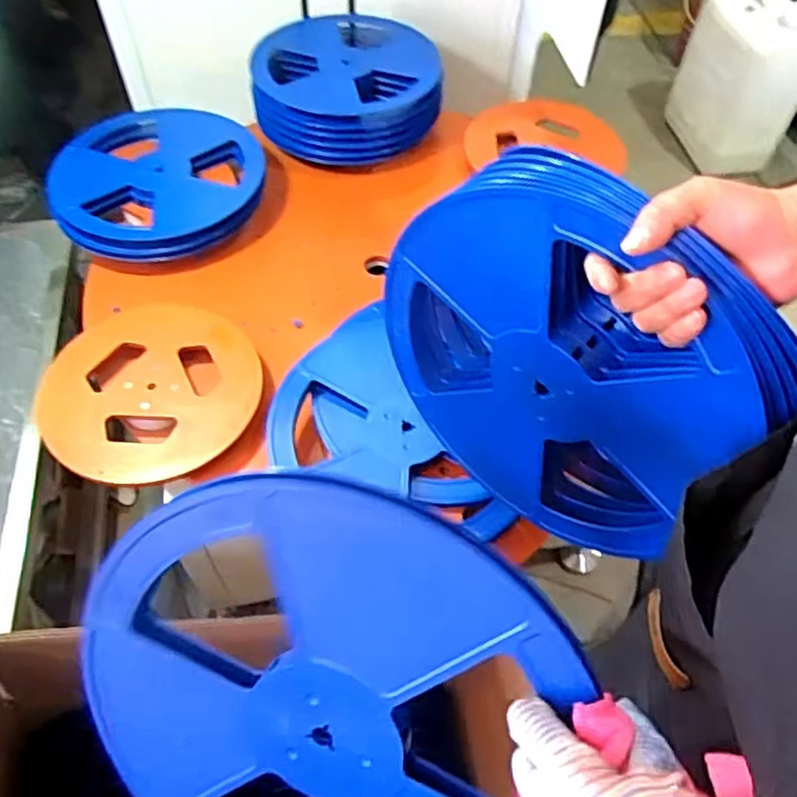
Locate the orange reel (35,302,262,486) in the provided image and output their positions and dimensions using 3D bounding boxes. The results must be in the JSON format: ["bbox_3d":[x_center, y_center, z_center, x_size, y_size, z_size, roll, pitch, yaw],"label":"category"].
[{"bbox_3d":[-0.313,-0.015,0.870,0.263,0.030,0.250,1,55,-2],"label":"orange reel"}]

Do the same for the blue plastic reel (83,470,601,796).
[{"bbox_3d":[-0.055,0.192,0.405,0.283,0.314,0.013,12,19,12],"label":"blue plastic reel"}]

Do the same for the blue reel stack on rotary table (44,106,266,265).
[{"bbox_3d":[-0.376,-0.355,1.080,0.320,0.052,0.316,-10,56,-10],"label":"blue reel stack on rotary table"}]

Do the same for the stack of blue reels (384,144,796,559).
[{"bbox_3d":[0.120,-0.028,0.529,0.085,0.311,0.292,-35,63,-24],"label":"stack of blue reels"}]

